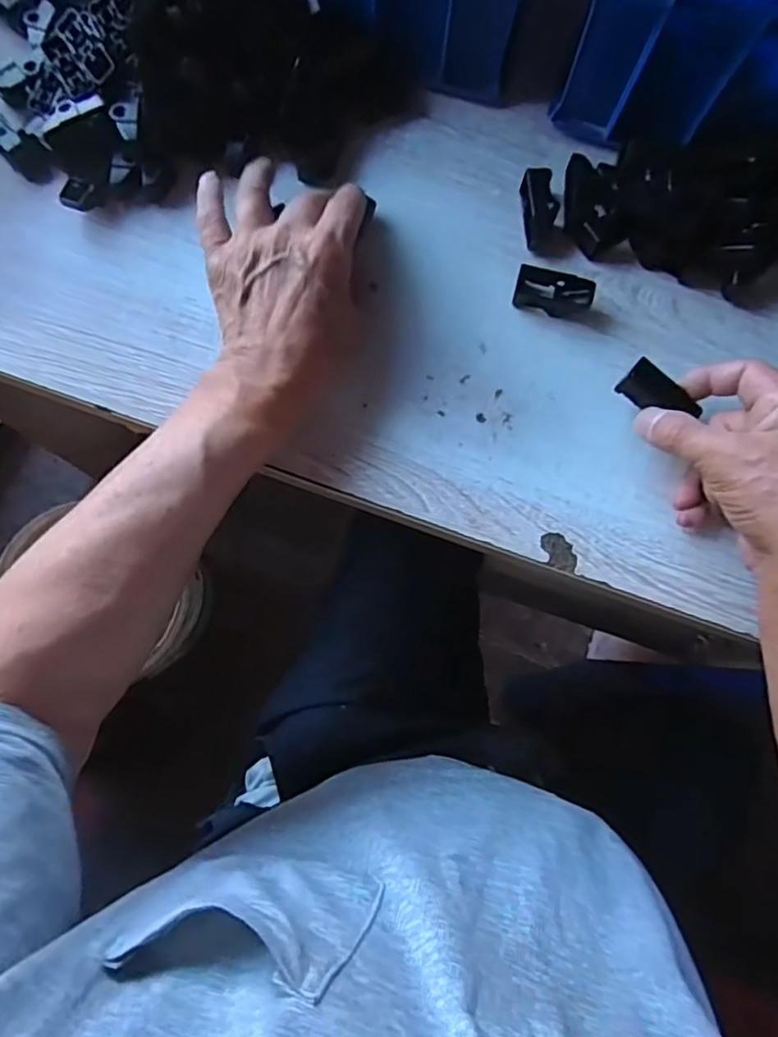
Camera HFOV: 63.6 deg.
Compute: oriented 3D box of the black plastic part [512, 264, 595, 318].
[{"bbox_3d":[0.108,-0.149,0.412,0.048,0.019,0.025,17,80,3],"label":"black plastic part"}]

